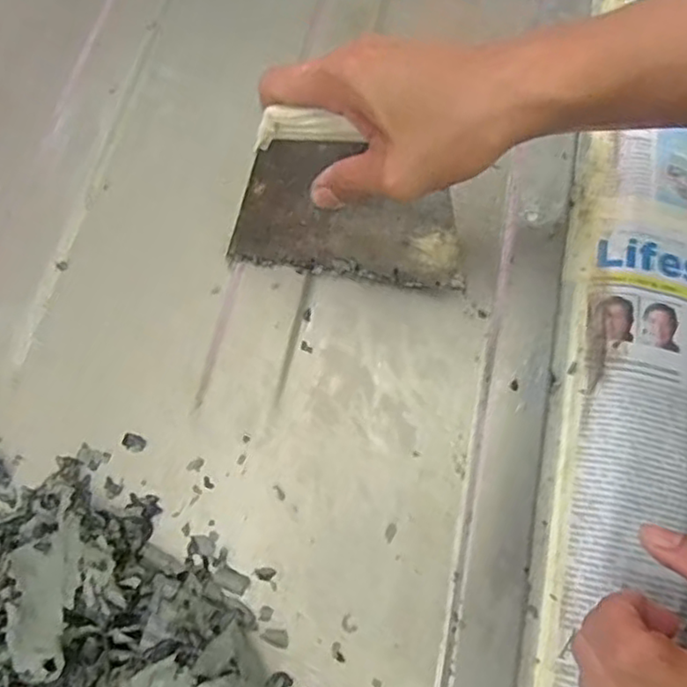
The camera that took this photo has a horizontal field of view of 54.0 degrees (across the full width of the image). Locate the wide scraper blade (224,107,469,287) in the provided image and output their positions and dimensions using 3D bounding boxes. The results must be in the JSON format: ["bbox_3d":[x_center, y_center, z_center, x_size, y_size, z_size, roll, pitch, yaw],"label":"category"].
[{"bbox_3d":[0.003,-0.078,0.374,0.129,0.094,0.014,10,40,5],"label":"wide scraper blade"}]

